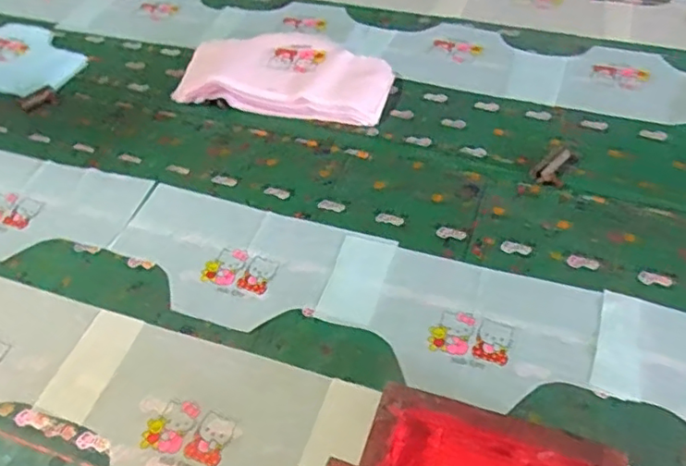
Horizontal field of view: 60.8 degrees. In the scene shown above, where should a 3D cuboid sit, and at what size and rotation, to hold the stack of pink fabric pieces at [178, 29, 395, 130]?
[{"bbox_3d":[-0.090,-0.244,0.898,0.332,0.041,0.174,11,50,12],"label":"stack of pink fabric pieces"}]

